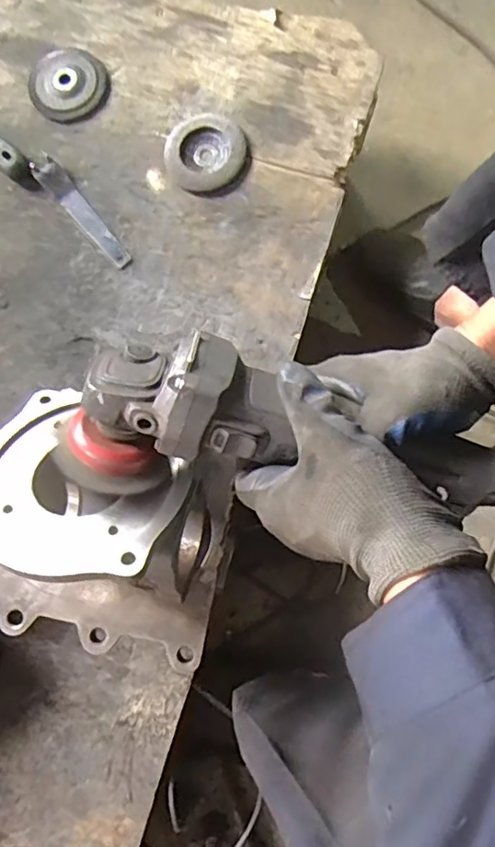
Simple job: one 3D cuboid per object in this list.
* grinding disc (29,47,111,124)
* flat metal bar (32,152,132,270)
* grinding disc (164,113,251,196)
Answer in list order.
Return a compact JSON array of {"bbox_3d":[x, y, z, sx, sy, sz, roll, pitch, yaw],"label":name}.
[{"bbox_3d":[-0.221,-0.420,0.716,0.096,0.016,0.097,0,80,0],"label":"grinding disc"},{"bbox_3d":[-0.193,-0.252,0.690,0.031,0.020,0.161,-42,80,-9],"label":"flat metal bar"},{"bbox_3d":[-0.048,-0.319,0.687,0.096,0.016,0.097,0,80,0],"label":"grinding disc"}]

